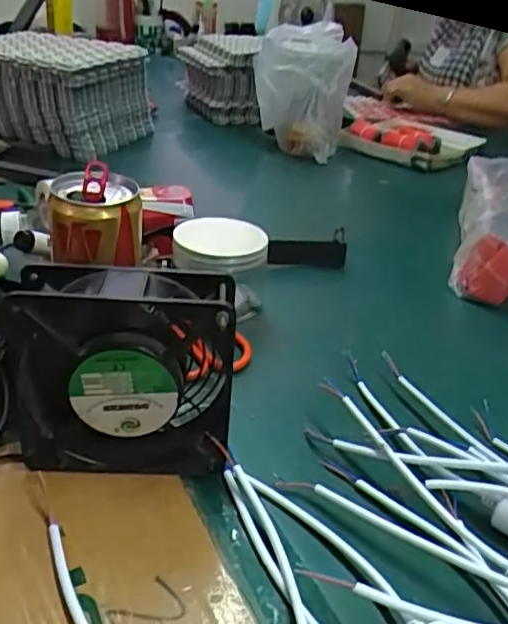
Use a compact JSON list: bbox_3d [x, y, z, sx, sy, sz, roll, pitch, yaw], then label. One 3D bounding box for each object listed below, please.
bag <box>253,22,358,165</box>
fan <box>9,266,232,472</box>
[{"bbox_3d":[0.076,-0.357,0.984,0.144,0.178,0.128,7,30,2],"label":"bag"},{"bbox_3d":[-0.076,0.035,0.357,0.125,0.120,0.046,4,30,-3],"label":"fan"}]

